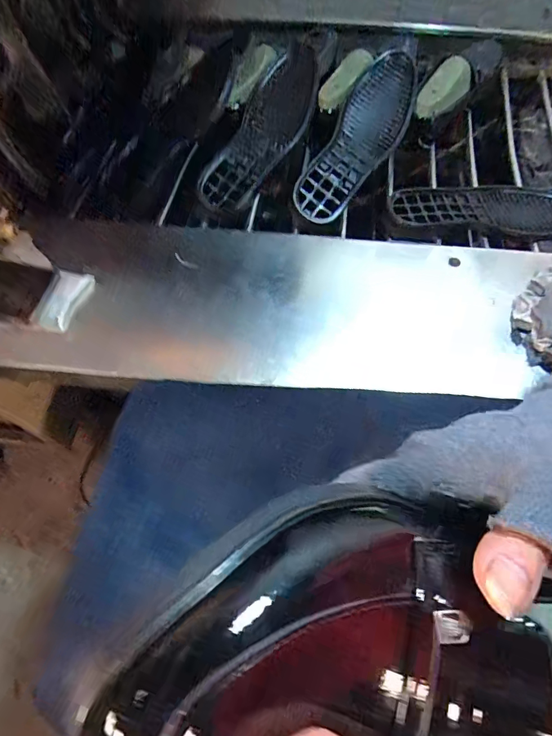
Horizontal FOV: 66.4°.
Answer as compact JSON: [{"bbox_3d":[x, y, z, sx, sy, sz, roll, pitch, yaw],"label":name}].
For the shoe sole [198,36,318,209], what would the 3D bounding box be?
[{"bbox_3d":[-0.012,-0.354,0.616,0.090,0.034,0.280,31,88,14],"label":"shoe sole"}]

